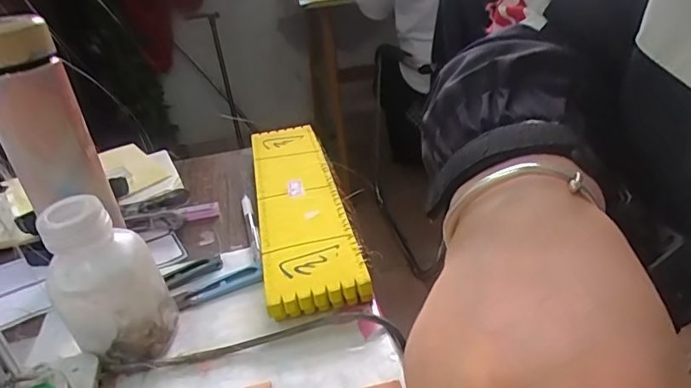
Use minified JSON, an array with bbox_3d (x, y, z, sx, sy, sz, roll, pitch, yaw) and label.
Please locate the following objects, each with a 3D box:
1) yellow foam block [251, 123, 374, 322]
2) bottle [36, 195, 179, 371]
[{"bbox_3d":[-0.049,0.008,0.512,0.081,0.034,0.331,-10,29,-7],"label":"yellow foam block"},{"bbox_3d":[-0.162,0.061,0.342,0.059,0.120,0.057,-7,29,-2],"label":"bottle"}]

